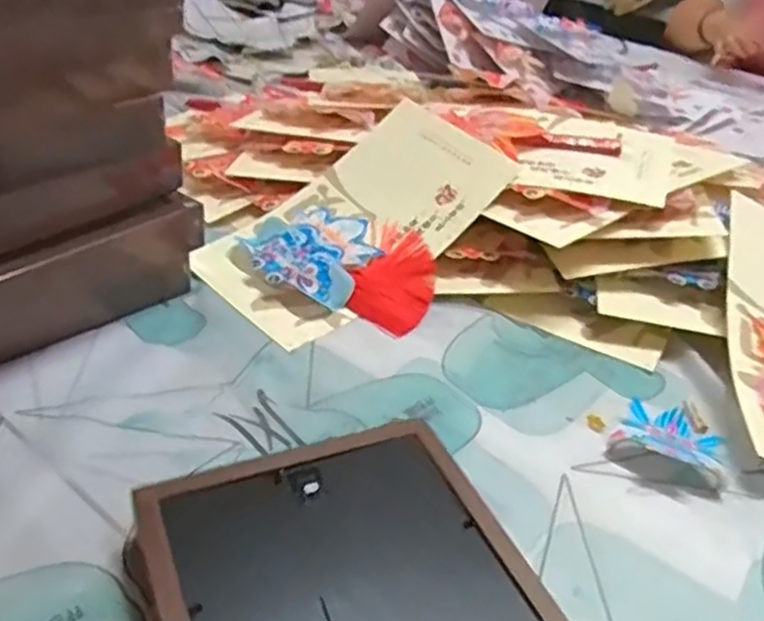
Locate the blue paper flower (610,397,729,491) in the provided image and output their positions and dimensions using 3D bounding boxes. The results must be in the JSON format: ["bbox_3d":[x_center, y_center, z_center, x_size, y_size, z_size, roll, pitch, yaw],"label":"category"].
[{"bbox_3d":[0.235,0.099,0.575,0.085,0.015,0.077,21,37,19],"label":"blue paper flower"}]

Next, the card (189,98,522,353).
[{"bbox_3d":[-0.016,-0.082,0.719,0.197,0.037,0.307,36,64,23],"label":"card"}]

